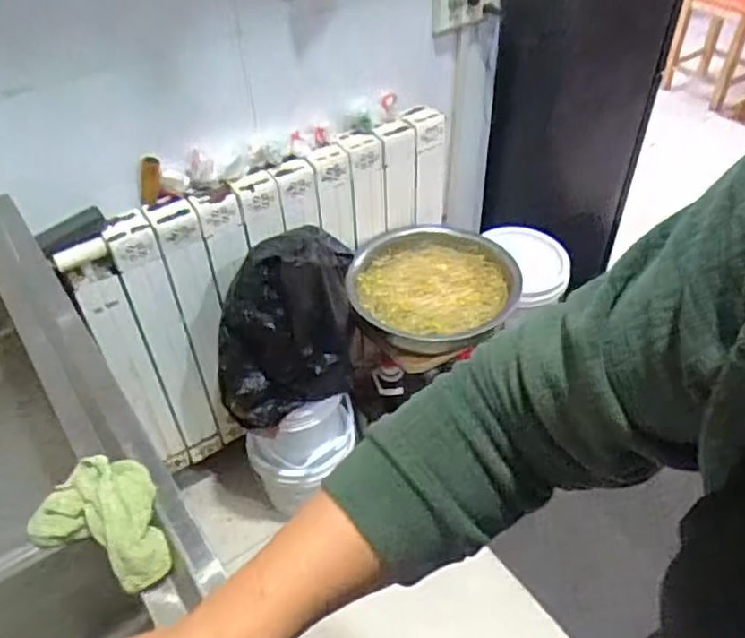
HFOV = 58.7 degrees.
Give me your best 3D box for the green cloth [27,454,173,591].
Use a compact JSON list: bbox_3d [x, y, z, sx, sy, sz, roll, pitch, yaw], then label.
[{"bbox_3d":[-0.233,0.174,0.601,0.140,0.030,0.097,16,47,18],"label":"green cloth"}]

